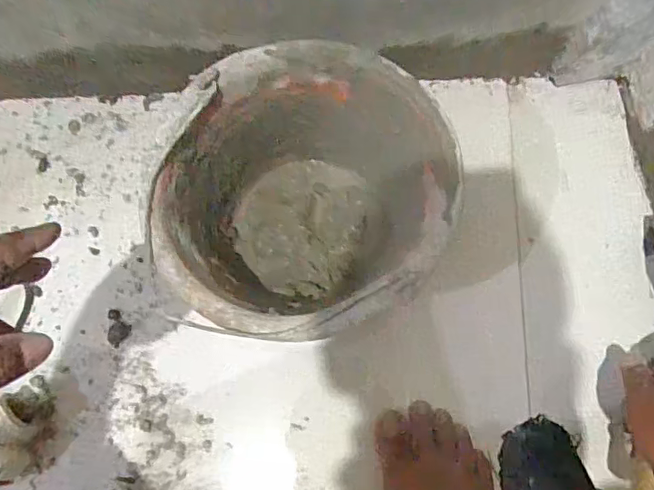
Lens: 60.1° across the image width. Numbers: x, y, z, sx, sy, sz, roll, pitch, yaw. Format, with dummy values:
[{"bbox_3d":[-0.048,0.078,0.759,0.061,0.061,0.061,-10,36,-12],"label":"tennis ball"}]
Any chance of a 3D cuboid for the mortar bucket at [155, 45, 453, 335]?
[{"bbox_3d":[-0.017,-0.034,0.529,0.241,0.168,0.236,0,78,0],"label":"mortar bucket"}]

